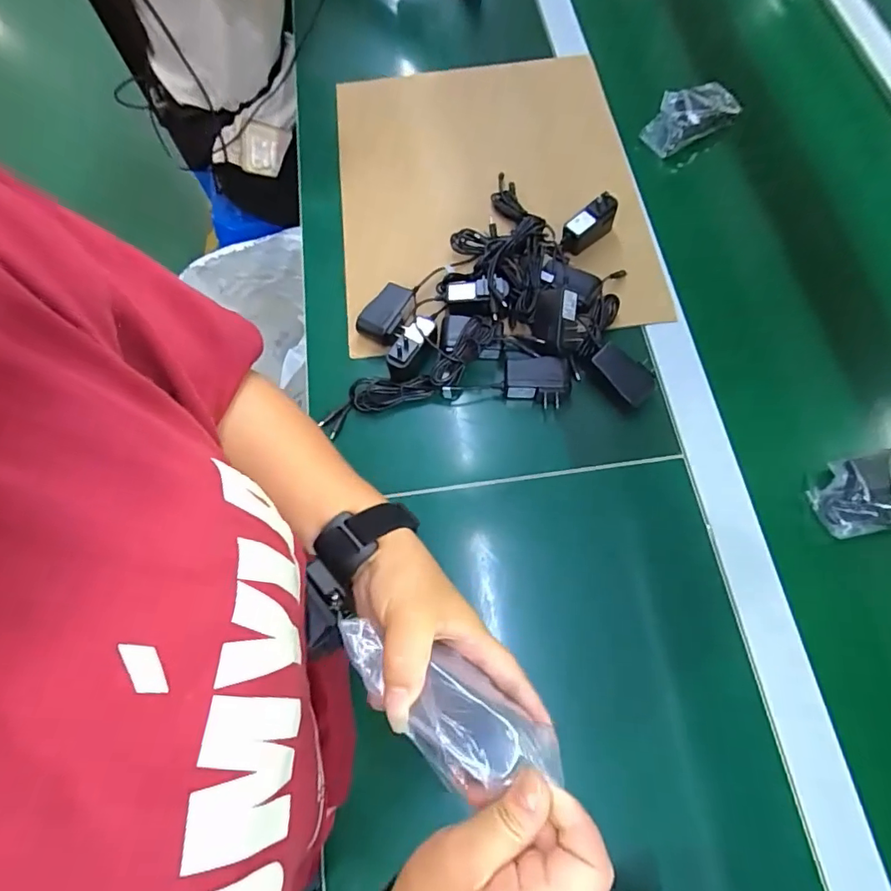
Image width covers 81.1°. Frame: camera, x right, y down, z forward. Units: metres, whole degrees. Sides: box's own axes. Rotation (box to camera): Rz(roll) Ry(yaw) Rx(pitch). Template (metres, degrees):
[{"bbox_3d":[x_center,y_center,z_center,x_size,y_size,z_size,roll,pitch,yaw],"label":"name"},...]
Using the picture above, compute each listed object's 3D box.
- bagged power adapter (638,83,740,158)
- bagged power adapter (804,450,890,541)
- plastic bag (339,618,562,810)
[{"bbox_3d":[0.335,-0.454,0.716,0.120,0.050,0.059,-24,70,-8],"label":"bagged power adapter"},{"bbox_3d":[0.428,0.048,0.522,0.101,0.036,0.073,-11,68,-3],"label":"bagged power adapter"},{"bbox_3d":[-0.005,0.132,0.260,0.122,0.018,0.047,25,70,23],"label":"plastic bag"}]

